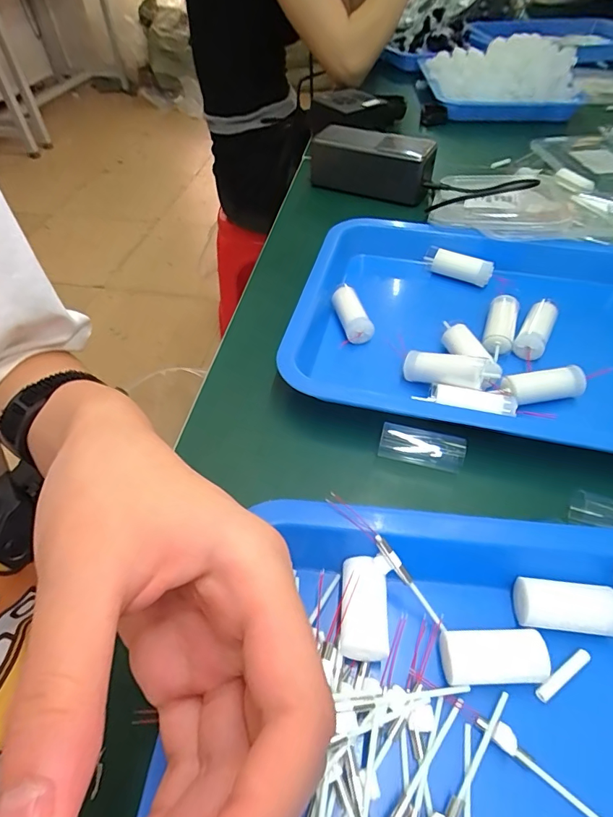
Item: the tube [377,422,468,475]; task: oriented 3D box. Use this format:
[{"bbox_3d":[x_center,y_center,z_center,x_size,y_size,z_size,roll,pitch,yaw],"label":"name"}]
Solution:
[{"bbox_3d":[0.069,0.024,0.265,0.049,0.019,0.017,13,52,12],"label":"tube"}]

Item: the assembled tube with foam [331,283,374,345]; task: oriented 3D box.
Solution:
[{"bbox_3d":[0.034,-0.072,0.341,0.019,0.019,0.055,-11,51,-8],"label":"assembled tube with foam"}]

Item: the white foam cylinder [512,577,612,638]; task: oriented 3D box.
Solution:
[{"bbox_3d":[0.119,0.091,0.202,0.043,0.015,0.018,6,50,7],"label":"white foam cylinder"}]

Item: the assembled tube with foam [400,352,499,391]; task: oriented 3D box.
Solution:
[{"bbox_3d":[0.092,-0.024,0.286,0.059,0.016,0.017,10,49,29],"label":"assembled tube with foam"}]

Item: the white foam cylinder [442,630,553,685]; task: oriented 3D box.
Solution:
[{"bbox_3d":[0.079,0.107,0.188,0.043,0.014,0.019,-2,50,0],"label":"white foam cylinder"}]

